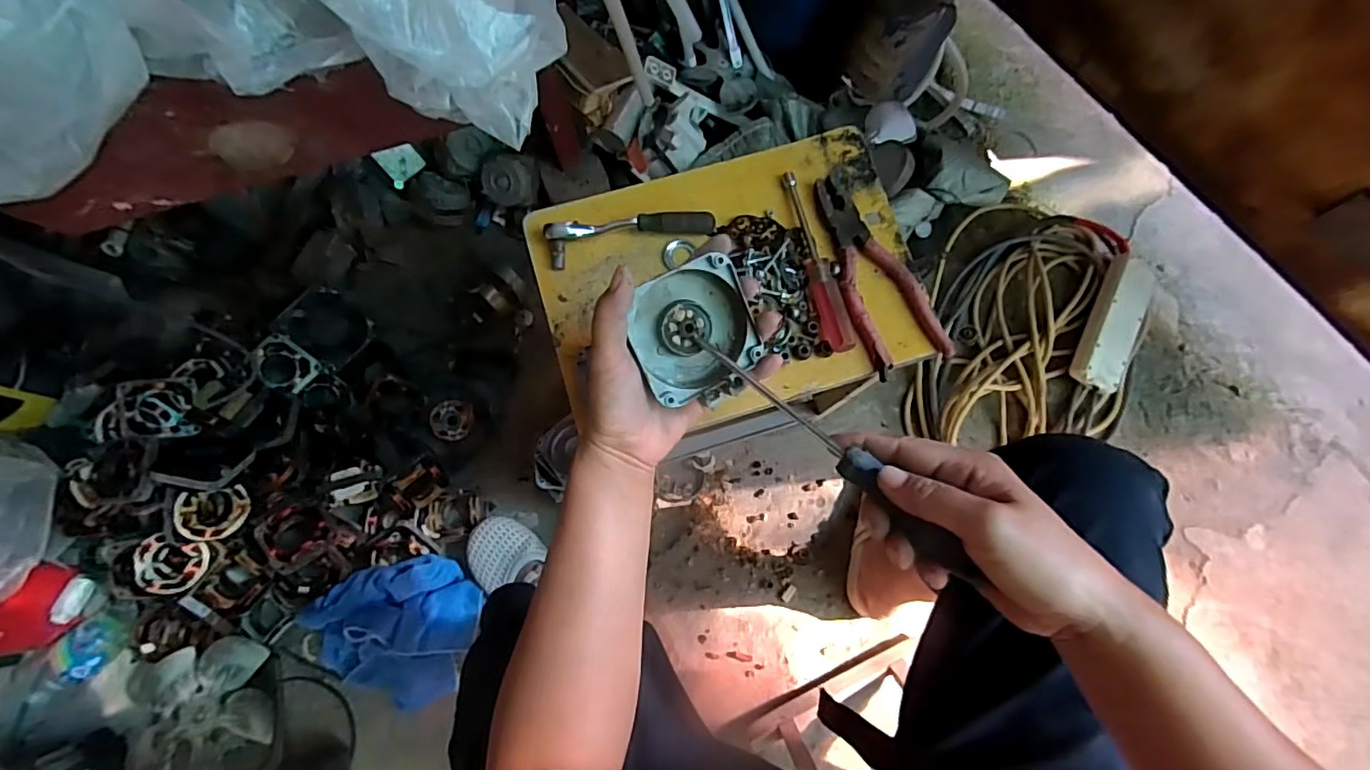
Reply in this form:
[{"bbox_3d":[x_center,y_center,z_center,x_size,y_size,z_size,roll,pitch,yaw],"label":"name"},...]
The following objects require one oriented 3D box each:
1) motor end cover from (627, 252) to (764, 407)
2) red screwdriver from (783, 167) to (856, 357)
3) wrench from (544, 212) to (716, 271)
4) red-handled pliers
[{"bbox_3d":[0.005,-0.036,0.392,0.075,0.030,0.087,-19,103,-11],"label":"motor end cover"},{"bbox_3d":[0.118,-0.112,0.530,0.026,0.026,0.176,-12,75,-3],"label":"red screwdriver"},{"bbox_3d":[-0.048,-0.138,0.529,0.150,0.019,0.036,-11,75,-3],"label":"wrench"},{"bbox_3d":[0.164,-0.105,0.528,0.069,0.015,0.195,-22,75,-6],"label":"red-handled pliers"}]

